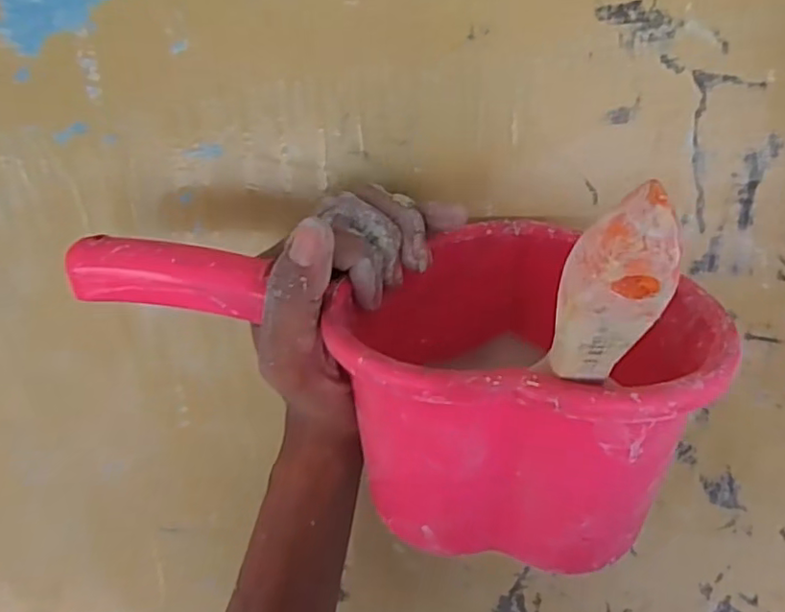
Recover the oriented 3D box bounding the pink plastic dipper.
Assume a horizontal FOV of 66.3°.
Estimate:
[{"bbox_3d":[-0.007,0.021,0.280,0.261,0.127,0.110,21,32,12],"label":"pink plastic dipper"}]

